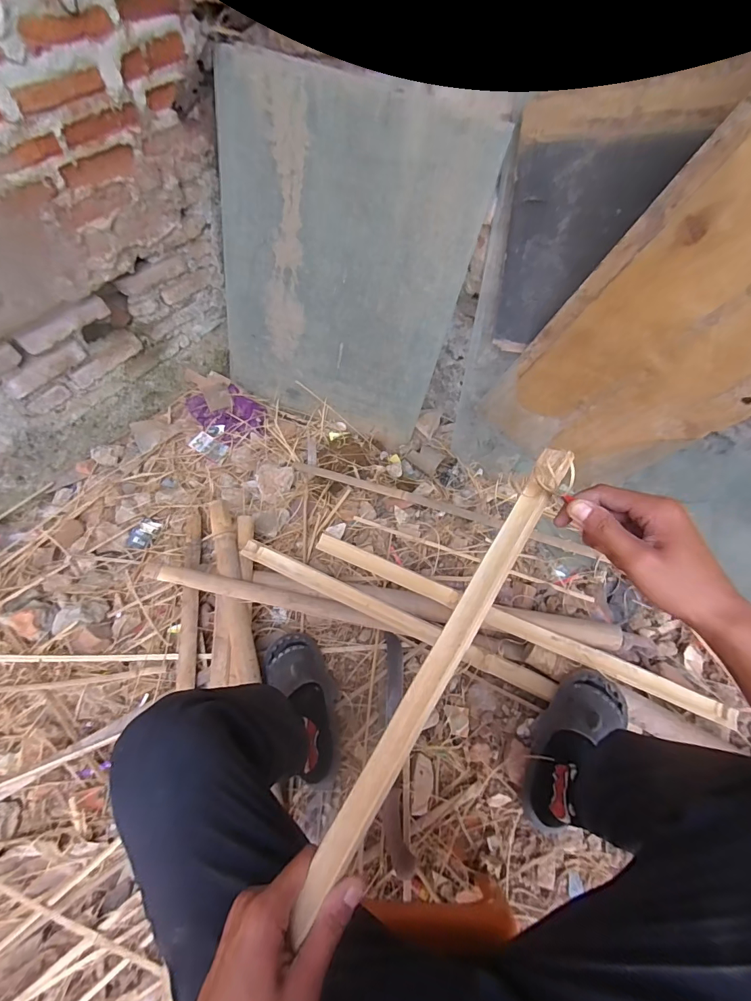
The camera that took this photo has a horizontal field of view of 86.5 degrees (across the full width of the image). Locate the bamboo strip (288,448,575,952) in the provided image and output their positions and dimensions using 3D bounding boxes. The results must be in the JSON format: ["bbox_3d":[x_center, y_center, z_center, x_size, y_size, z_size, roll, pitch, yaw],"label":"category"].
[{"bbox_3d":[0.059,0.129,0.330,0.028,0.013,0.420,25,77,33],"label":"bamboo strip"}]

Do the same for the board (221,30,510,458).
[{"bbox_3d":[-0.119,-0.543,1.020,0.652,0.754,0.020,26,43,10],"label":"board"}]

